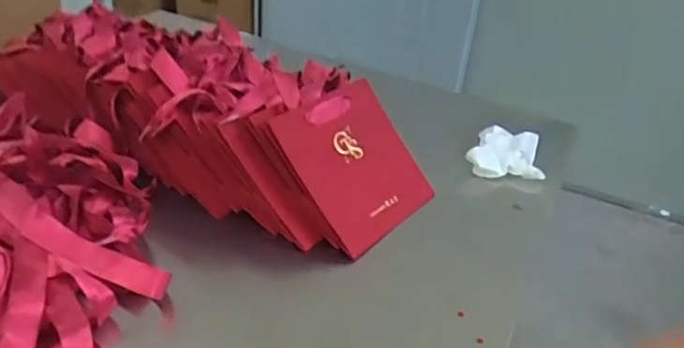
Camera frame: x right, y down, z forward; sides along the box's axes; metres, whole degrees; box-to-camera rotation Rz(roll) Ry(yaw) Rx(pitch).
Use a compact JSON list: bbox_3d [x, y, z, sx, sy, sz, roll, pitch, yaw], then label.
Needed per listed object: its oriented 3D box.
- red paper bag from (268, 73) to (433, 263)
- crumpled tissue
[{"bbox_3d":[0.015,-0.012,0.549,0.127,0.139,0.013,-32,4,-36],"label":"red paper bag"},{"bbox_3d":[0.186,-0.027,0.657,0.080,0.026,0.092,12,32,10],"label":"crumpled tissue"}]

